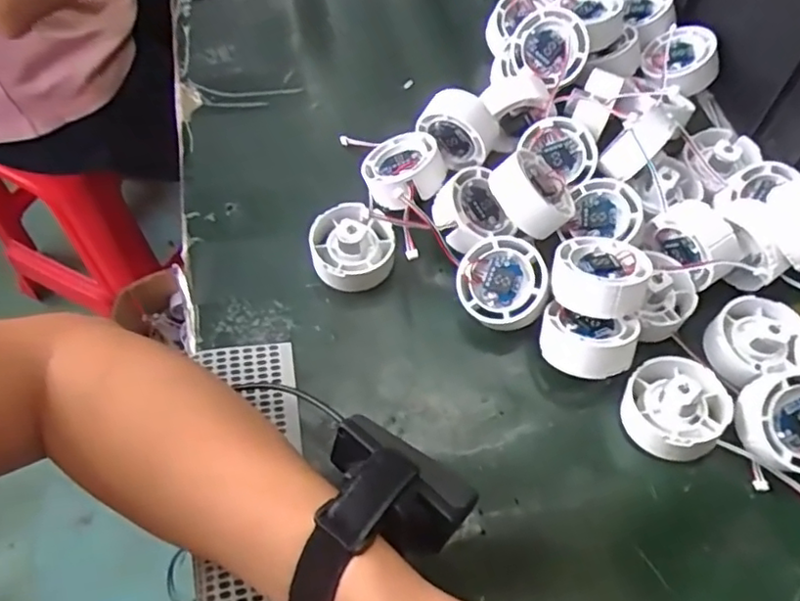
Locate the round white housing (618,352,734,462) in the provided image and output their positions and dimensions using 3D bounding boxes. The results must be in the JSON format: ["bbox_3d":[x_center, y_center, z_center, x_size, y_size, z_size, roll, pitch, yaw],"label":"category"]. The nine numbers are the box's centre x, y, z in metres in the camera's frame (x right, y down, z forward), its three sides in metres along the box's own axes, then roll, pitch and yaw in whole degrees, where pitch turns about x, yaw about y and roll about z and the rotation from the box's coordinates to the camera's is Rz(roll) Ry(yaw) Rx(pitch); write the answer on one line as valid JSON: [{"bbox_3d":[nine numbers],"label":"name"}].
[{"bbox_3d":[0.157,0.058,0.349,0.059,0.029,0.053,-35,67,-19],"label":"round white housing"}]

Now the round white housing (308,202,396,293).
[{"bbox_3d":[-0.031,-0.037,0.406,0.053,0.033,0.053,1,61,-1],"label":"round white housing"}]

